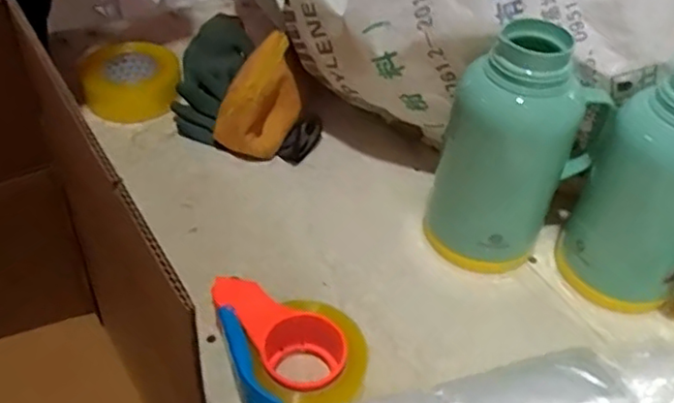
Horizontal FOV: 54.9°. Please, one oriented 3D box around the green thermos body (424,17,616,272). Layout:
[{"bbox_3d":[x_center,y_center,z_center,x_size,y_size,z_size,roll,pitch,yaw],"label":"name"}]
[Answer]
[{"bbox_3d":[0.188,-0.048,0.698,0.136,0.259,0.126,24,47,18],"label":"green thermos body"}]

